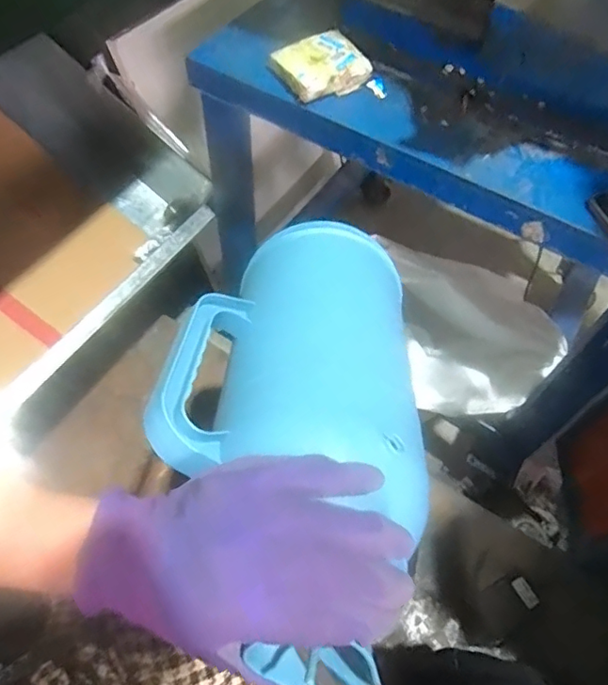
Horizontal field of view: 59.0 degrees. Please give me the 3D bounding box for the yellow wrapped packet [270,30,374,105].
[{"bbox_3d":[0.021,-0.327,0.635,0.100,0.031,0.078,-31,65,-19],"label":"yellow wrapped packet"}]

